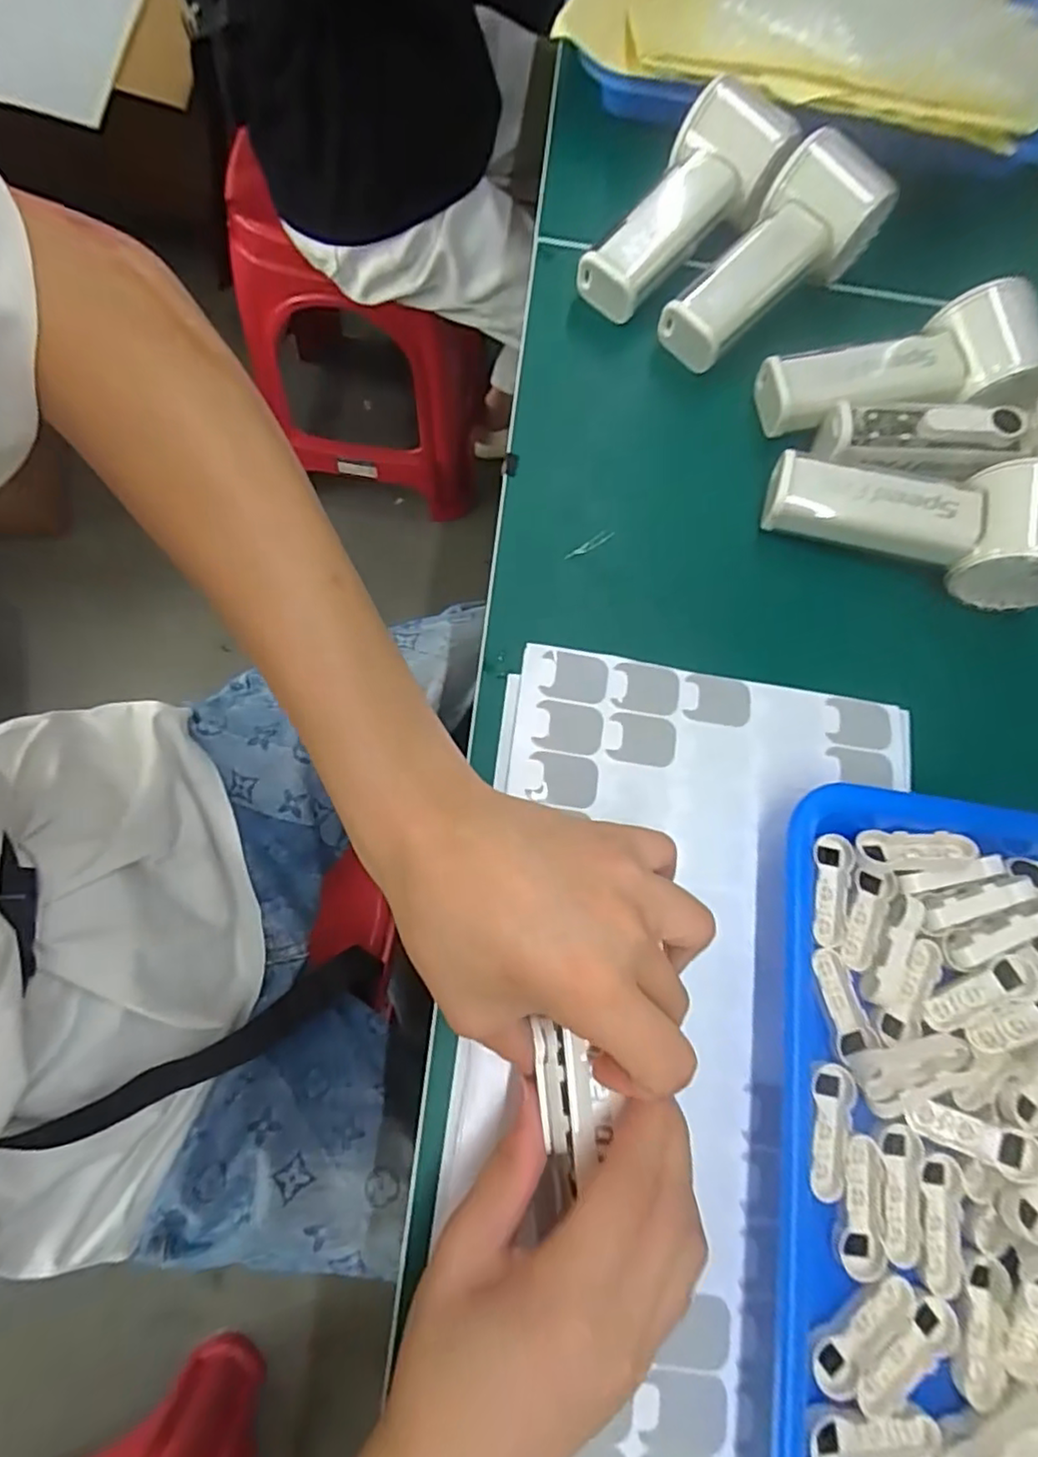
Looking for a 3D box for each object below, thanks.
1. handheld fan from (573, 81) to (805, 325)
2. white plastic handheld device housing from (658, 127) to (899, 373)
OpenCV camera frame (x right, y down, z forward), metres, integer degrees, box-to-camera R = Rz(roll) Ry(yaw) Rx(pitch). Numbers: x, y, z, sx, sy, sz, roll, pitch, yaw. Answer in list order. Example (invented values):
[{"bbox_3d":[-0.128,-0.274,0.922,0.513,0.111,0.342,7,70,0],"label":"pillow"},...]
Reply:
[{"bbox_3d":[0.103,-0.319,0.388,0.056,0.035,0.158,41,89,10],"label":"handheld fan"},{"bbox_3d":[0.147,-0.281,0.387,0.145,0.061,0.059,-39,80,-13],"label":"white plastic handheld device housing"}]

